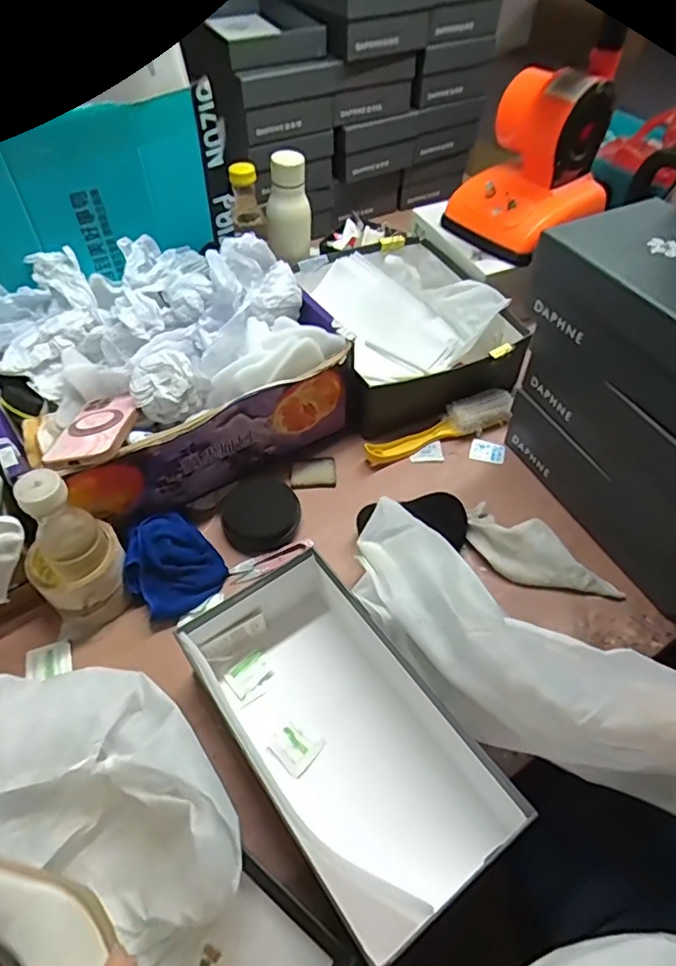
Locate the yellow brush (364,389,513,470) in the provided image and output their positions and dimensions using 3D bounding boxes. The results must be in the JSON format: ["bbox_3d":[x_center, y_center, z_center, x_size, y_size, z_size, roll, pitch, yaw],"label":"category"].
[{"bbox_3d":[0.136,-0.075,0.774,0.217,0.045,0.054,-16,54,-13],"label":"yellow brush"}]

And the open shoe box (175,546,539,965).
[{"bbox_3d":[0.002,0.221,0.518,0.161,0.099,0.298,-30,58,-22],"label":"open shoe box"}]

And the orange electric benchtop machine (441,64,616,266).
[{"bbox_3d":[0.284,-0.470,0.844,0.154,0.202,0.180,-35,60,-25],"label":"orange electric benchtop machine"}]

